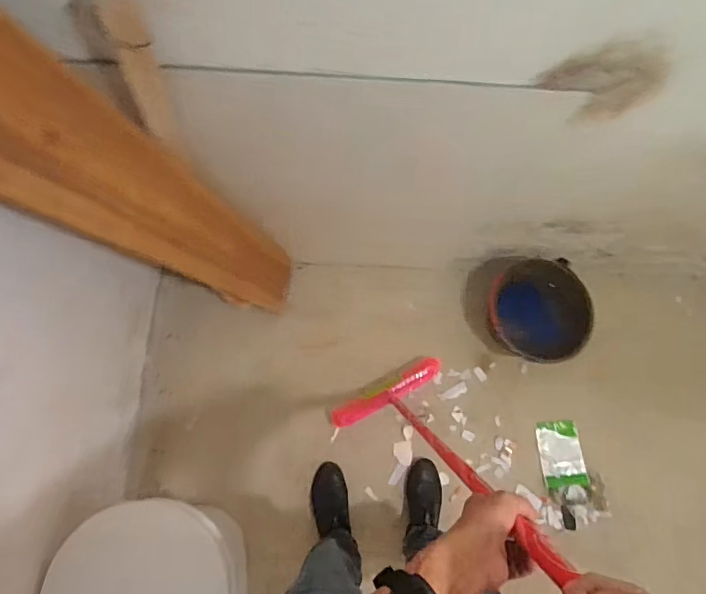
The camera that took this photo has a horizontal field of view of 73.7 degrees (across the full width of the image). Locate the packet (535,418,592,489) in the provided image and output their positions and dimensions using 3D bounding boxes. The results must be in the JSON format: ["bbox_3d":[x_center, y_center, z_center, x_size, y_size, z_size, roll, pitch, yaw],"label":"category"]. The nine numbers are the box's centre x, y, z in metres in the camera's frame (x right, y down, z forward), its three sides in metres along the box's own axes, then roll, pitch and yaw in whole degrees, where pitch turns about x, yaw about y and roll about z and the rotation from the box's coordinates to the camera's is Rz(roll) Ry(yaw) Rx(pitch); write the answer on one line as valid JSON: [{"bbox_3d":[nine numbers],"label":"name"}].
[{"bbox_3d":[0.605,0.453,1.364,0.115,0.020,0.179,-10,72,9],"label":"packet"}]

